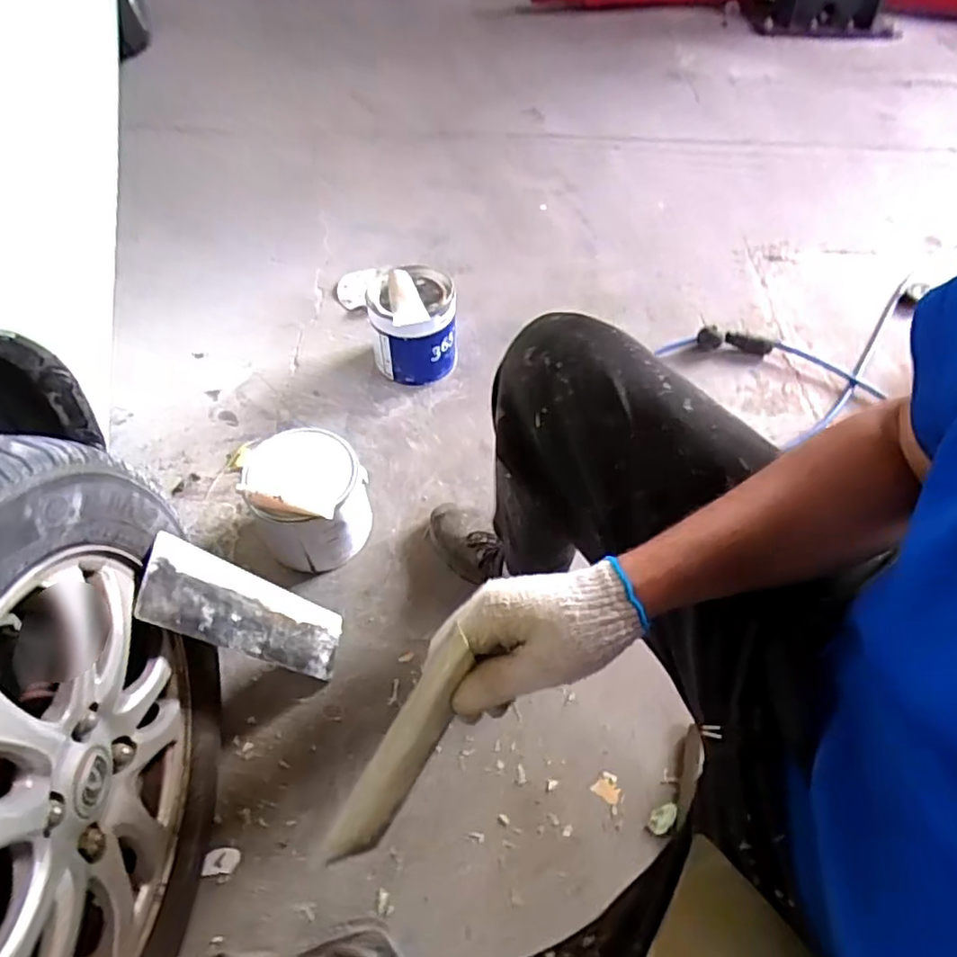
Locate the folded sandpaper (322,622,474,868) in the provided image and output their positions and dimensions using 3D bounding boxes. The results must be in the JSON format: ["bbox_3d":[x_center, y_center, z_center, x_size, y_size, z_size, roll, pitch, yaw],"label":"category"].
[{"bbox_3d":[-0.040,0.153,0.357,0.017,0.046,0.129,28,86,19],"label":"folded sandpaper"}]

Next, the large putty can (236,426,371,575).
[{"bbox_3d":[-0.237,0.034,0.893,0.158,0.172,0.152,0,54,0],"label":"large putty can"}]

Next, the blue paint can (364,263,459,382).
[{"bbox_3d":[-0.114,-0.269,1.100,0.143,0.158,0.149,0,54,0],"label":"blue paint can"}]

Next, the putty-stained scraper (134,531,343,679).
[{"bbox_3d":[-0.255,0.157,0.722,0.007,0.299,0.091,-11,61,22],"label":"putty-stained scraper"}]

